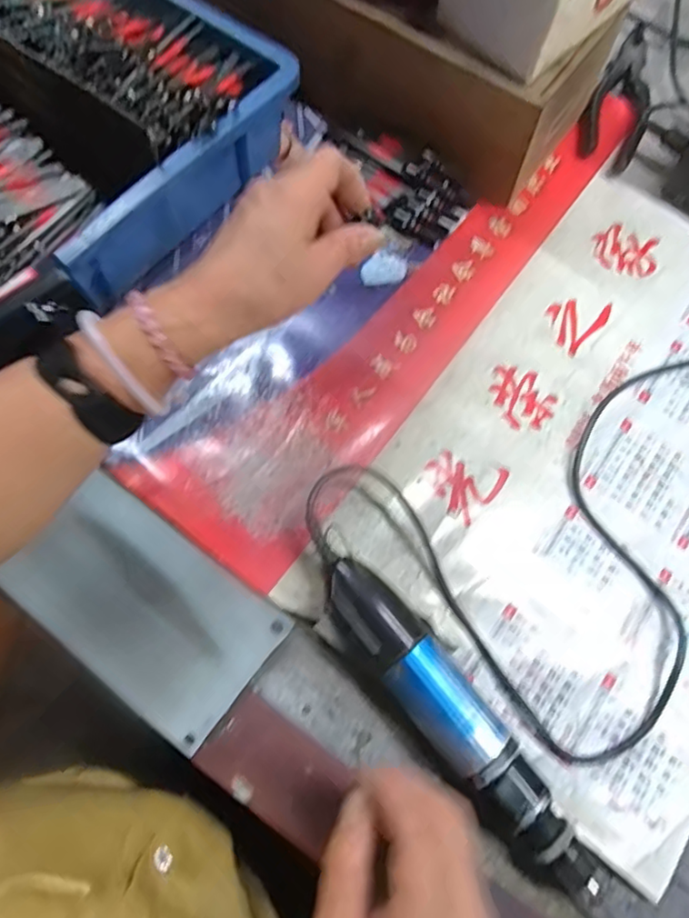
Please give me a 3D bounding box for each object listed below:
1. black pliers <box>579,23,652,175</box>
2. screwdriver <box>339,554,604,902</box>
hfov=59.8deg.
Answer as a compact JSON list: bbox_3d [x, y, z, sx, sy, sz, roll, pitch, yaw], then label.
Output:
[{"bbox_3d":[0.246,-0.325,0.526,0.048,0.026,0.171,22,71,6],"label":"black pliers"},{"bbox_3d":[0.059,0.147,0.341,0.041,0.040,0.218,-35,75,-13],"label":"screwdriver"}]

